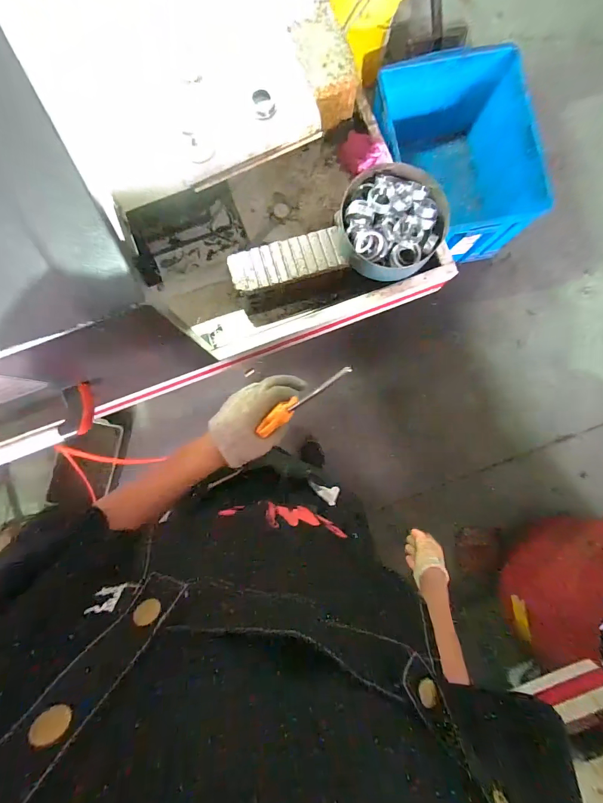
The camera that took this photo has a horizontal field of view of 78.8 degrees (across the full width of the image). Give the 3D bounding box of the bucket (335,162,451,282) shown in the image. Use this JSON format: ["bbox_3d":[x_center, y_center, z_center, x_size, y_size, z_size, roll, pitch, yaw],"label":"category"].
[{"bbox_3d":[0.171,-0.339,0.696,0.197,0.094,0.181,0,87,0],"label":"bucket"}]

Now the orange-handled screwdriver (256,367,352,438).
[{"bbox_3d":[0.002,-0.001,0.431,0.130,0.015,0.020,-34,88,9],"label":"orange-handled screwdriver"}]

